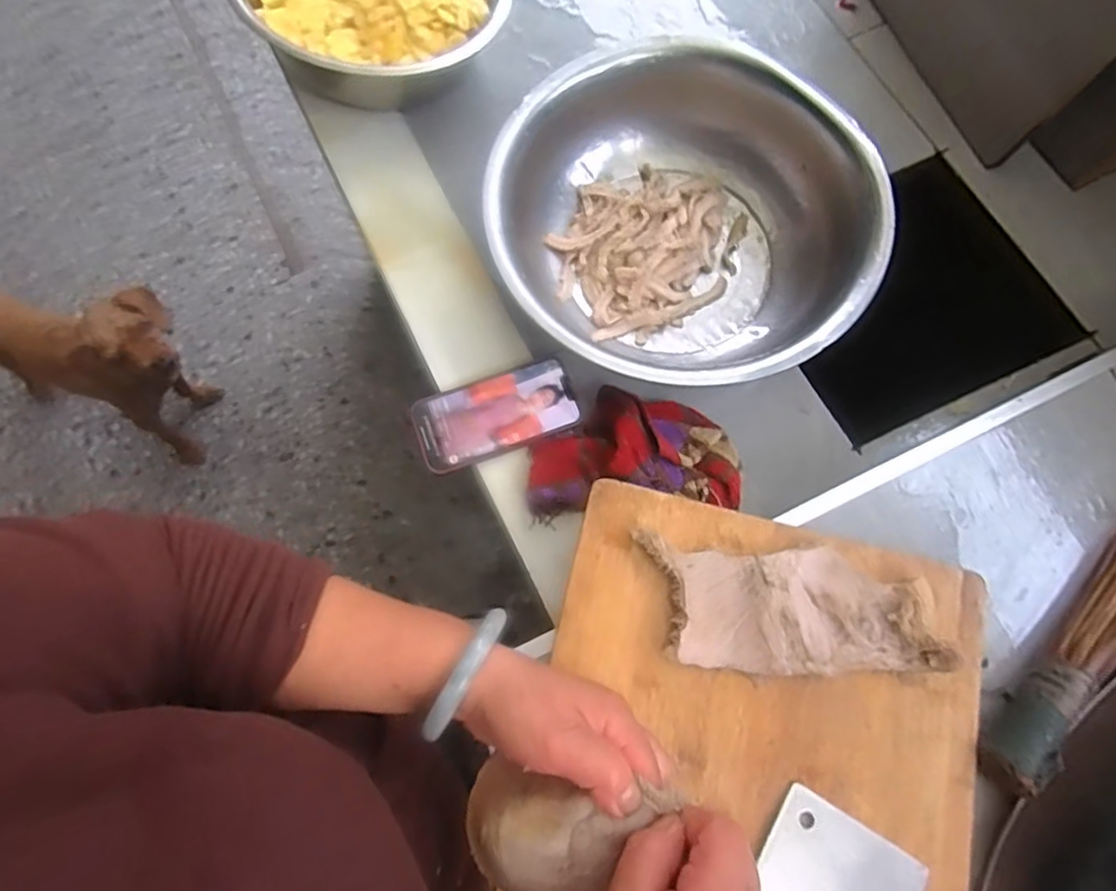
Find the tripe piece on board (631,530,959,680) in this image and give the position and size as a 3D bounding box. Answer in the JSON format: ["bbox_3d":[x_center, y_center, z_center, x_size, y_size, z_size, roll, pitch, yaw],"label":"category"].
[{"bbox_3d":[0.170,0.121,0.460,0.209,0.027,0.091,3,74,-1],"label":"tripe piece on board"}]

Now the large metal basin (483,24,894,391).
[{"bbox_3d":[0.113,-0.205,0.591,0.338,0.107,0.331,0,74,-1],"label":"large metal basin"}]

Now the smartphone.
[{"bbox_3d":[-0.057,-0.029,0.574,0.146,0.011,0.074,-19,76,-7],"label":"smartphone"}]

